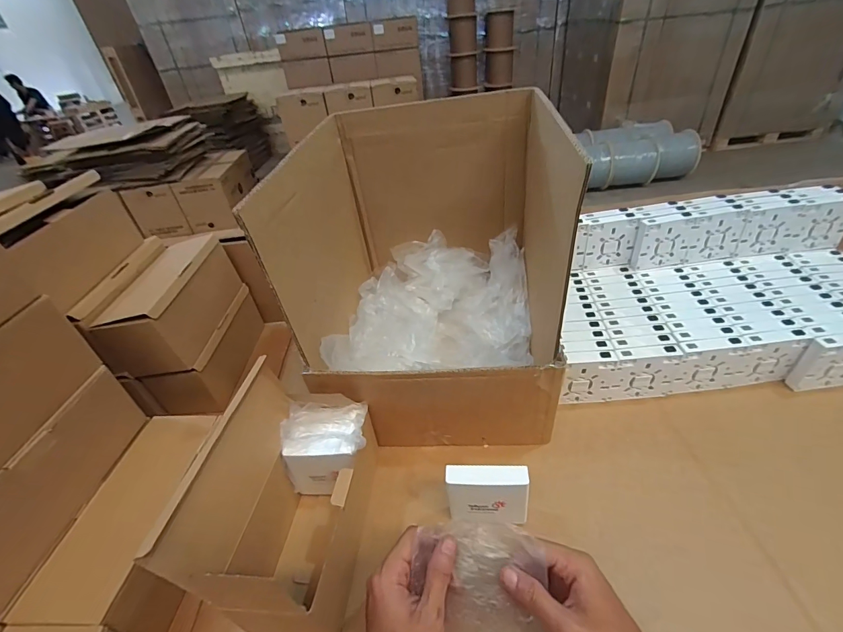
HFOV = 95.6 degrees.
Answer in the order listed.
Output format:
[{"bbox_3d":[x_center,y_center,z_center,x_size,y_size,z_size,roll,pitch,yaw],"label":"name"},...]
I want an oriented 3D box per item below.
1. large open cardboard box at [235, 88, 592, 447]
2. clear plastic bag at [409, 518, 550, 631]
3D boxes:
[{"bbox_3d":[0.022,-0.066,0.529,0.284,0.351,0.320,-1,39,9],"label":"large open cardboard box"},{"bbox_3d":[0.054,0.255,0.337,0.110,0.138,0.025,-6,-5,4],"label":"clear plastic bag"}]

